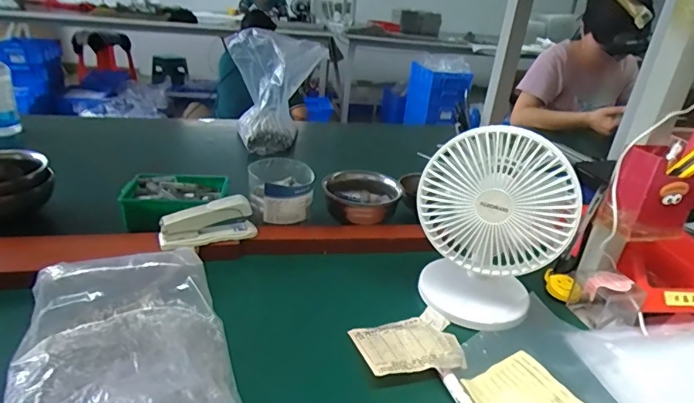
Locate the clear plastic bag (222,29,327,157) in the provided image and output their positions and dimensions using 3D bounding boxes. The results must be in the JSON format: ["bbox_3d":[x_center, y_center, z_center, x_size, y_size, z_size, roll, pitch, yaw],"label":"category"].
[{"bbox_3d":[-0.164,-0.256,1.059,0.219,0.233,0.182,2,26,-7],"label":"clear plastic bag"}]

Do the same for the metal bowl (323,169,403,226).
[{"bbox_3d":[0.024,-0.006,0.745,0.119,0.061,0.119,5,26,-2],"label":"metal bowl"}]

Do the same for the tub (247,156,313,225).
[{"bbox_3d":[-0.104,-0.012,0.720,0.098,0.077,0.105,1,27,-10],"label":"tub"}]

